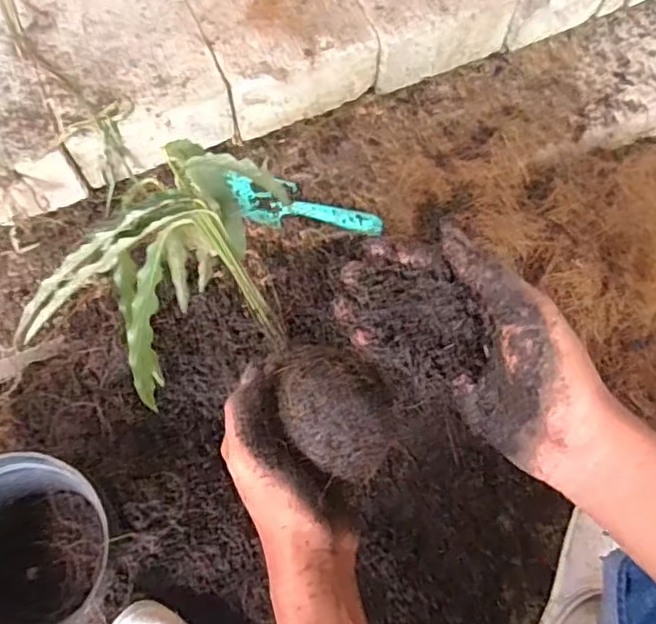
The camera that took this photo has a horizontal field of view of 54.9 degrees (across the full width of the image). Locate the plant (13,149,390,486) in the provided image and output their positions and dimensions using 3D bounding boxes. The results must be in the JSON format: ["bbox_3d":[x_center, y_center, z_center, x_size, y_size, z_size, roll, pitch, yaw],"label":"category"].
[{"bbox_3d":[-0.059,0.012,0.407,0.233,0.119,0.155,37,72,18],"label":"plant"}]

